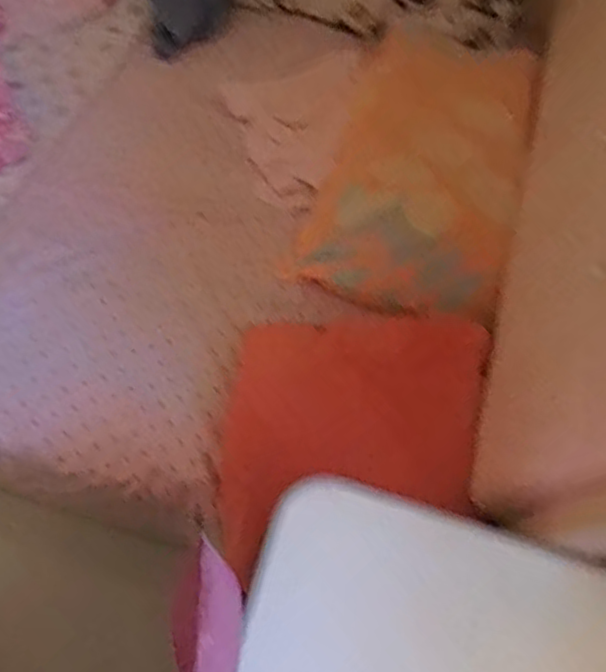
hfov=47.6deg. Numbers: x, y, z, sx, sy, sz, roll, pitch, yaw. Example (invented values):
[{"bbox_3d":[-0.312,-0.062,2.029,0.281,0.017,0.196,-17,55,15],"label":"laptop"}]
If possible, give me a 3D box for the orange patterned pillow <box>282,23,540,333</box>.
[{"bbox_3d":[0.210,-0.304,1.161,0.323,0.109,0.614,19,61,7],"label":"orange patterned pillow"}]

